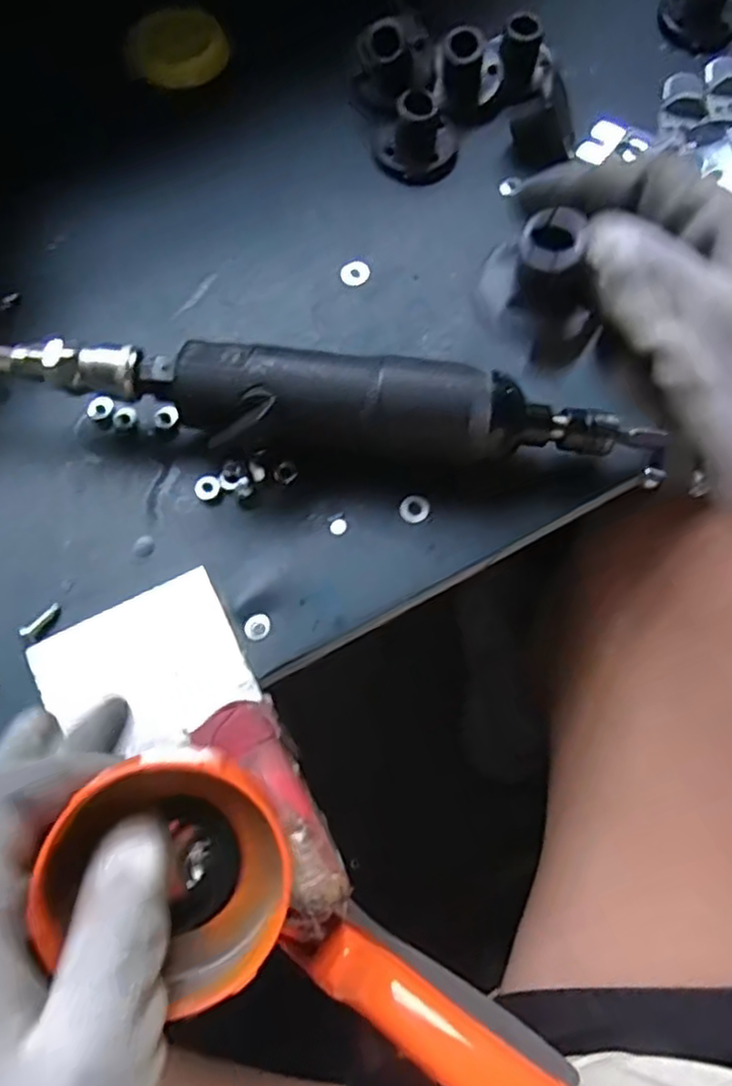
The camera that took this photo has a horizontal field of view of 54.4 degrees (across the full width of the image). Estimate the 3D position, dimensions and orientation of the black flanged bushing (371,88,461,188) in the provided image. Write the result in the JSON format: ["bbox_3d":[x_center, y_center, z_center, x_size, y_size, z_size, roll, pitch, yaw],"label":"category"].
[{"bbox_3d":[0.027,-0.203,0.353,0.041,0.026,0.036,8,72,2],"label":"black flanged bushing"}]

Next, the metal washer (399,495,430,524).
[{"bbox_3d":[0.021,-0.015,0.302,0.013,0.004,0.012,0,72,-1],"label":"metal washer"}]

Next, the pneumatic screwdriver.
[{"bbox_3d":[-0.008,-0.052,0.293,0.246,0.044,0.036,3,72,0],"label":"pneumatic screwdriver"}]

